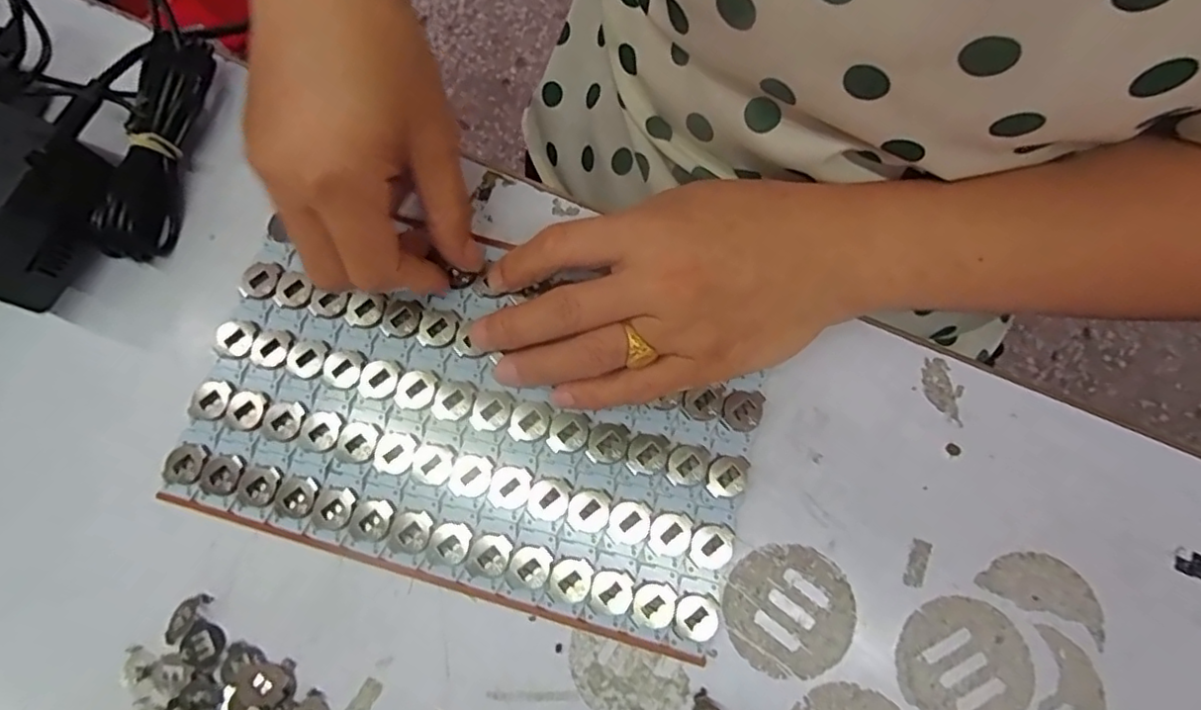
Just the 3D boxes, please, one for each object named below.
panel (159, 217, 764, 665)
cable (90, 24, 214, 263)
[{"bbox_3d":[-0.062,0.035,0.273,0.246,0.009,0.134,18,78,6],"label":"panel"},{"bbox_3d":[-0.212,-0.098,0.293,0.027,0.035,0.109,12,77,4],"label":"cable"}]

